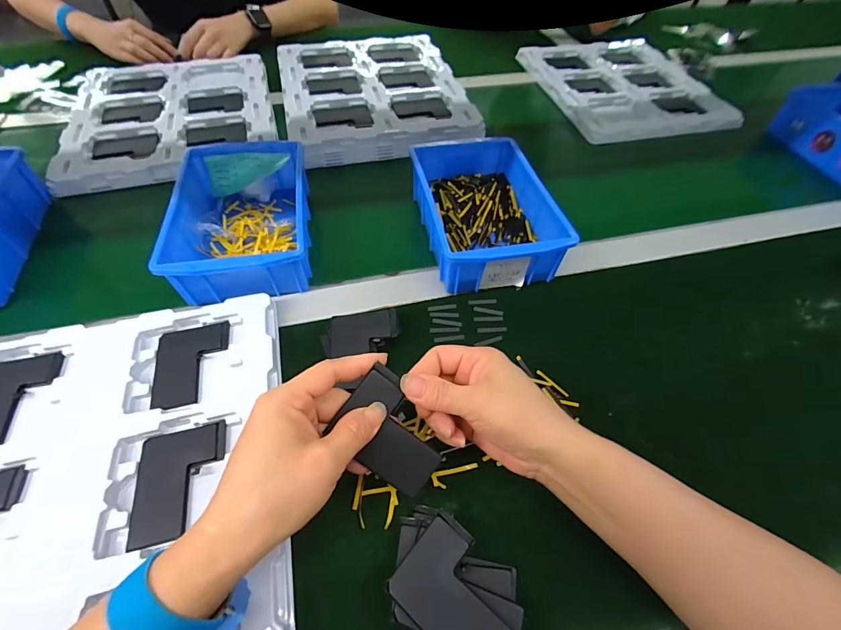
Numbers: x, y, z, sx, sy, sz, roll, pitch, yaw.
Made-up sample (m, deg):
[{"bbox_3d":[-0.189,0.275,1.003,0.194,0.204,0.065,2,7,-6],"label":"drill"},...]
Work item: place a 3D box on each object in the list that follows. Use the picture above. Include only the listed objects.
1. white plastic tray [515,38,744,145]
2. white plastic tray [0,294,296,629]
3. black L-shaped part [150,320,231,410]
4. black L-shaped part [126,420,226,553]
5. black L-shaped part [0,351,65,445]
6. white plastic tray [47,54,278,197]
[{"bbox_3d":[0.389,-0.449,0.736,0.326,0.017,0.385,-6,55,-7],"label":"white plastic tray"},{"bbox_3d":[-0.241,0.132,0.271,0.277,0.026,0.322,-11,54,-12],"label":"white plastic tray"},{"bbox_3d":[-0.203,0.043,0.340,0.060,0.004,0.080,-10,54,-11],"label":"black L-shaped part"},{"bbox_3d":[-0.178,0.123,0.285,0.058,0.007,0.078,-9,54,-11],"label":"black L-shaped part"},{"bbox_3d":[-0.340,0.070,0.317,0.062,0.006,0.079,-8,54,-10],"label":"black L-shaped part"},{"bbox_3d":[-0.380,-0.314,0.595,0.282,0.029,0.330,-13,55,-14],"label":"white plastic tray"}]

